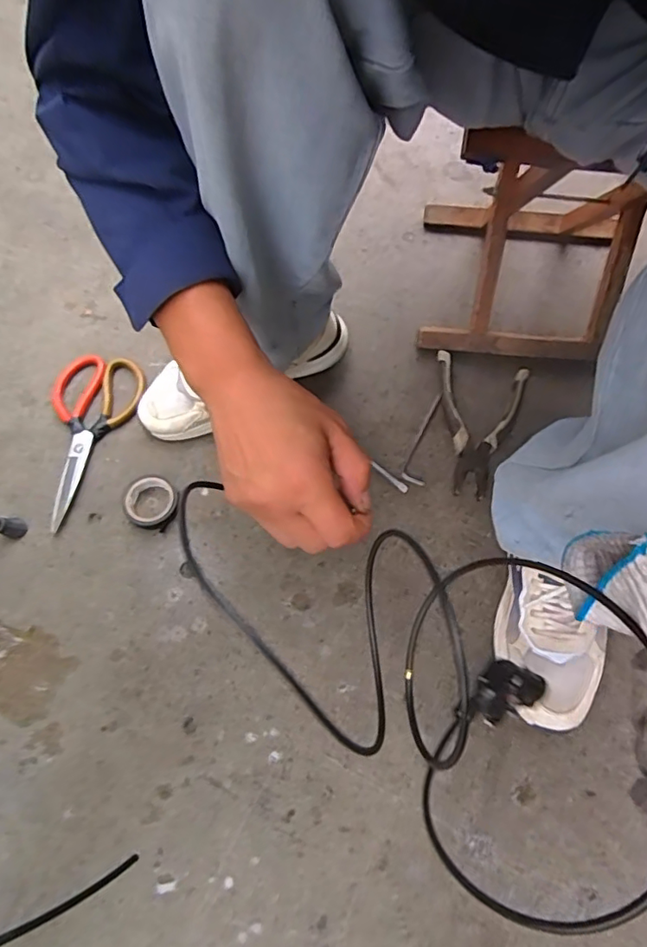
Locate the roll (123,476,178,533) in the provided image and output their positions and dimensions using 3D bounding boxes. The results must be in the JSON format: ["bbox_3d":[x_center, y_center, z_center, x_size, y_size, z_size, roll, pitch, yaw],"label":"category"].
[{"bbox_3d":[-0.203,0.036,0.640,0.064,0.022,0.060,0,66,0],"label":"roll"}]

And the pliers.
[{"bbox_3d":[0.190,-0.060,0.668,0.111,0.023,0.181,9,66,4],"label":"pliers"}]

